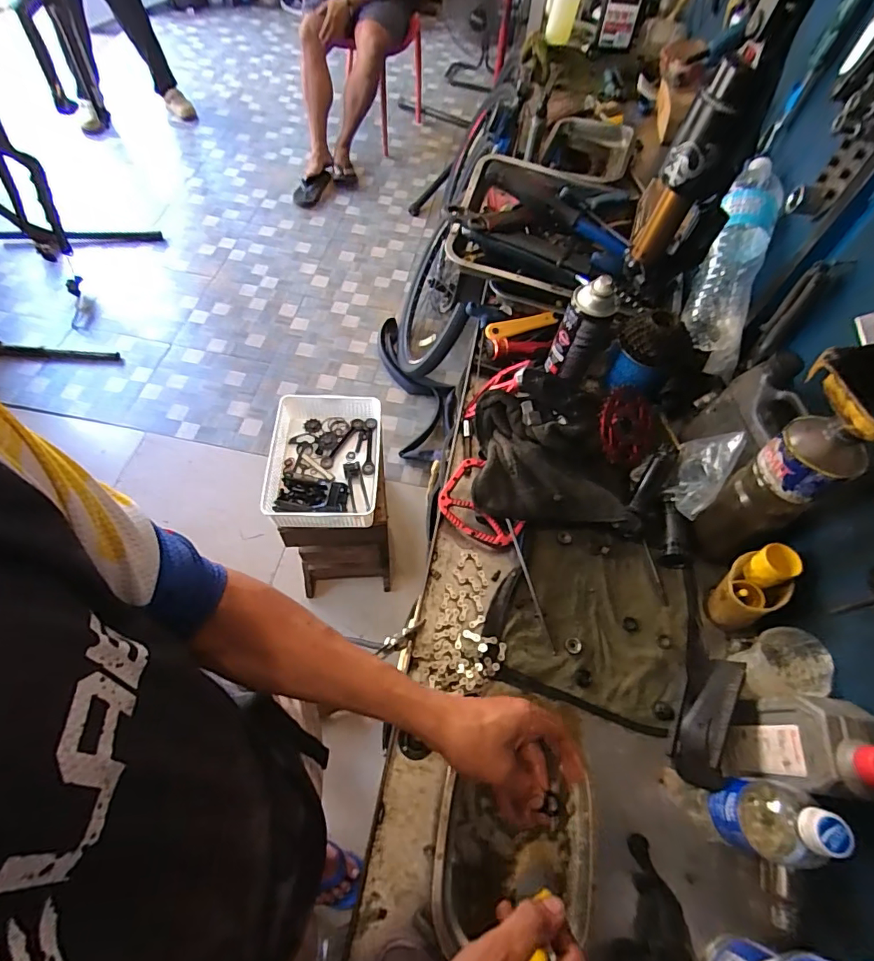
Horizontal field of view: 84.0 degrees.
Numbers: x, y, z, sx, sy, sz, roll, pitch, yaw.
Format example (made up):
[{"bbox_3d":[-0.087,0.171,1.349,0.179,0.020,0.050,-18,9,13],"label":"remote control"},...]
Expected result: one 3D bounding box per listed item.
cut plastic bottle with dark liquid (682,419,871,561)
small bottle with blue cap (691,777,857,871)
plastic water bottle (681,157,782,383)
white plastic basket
[{"bbox_3d":[0.361,0.020,0.546,0.071,0.225,0.077,-25,66,-16],"label":"cut plastic bottle with dark liquid"},{"bbox_3d":[0.304,0.311,0.444,0.070,0.170,0.060,15,62,5],"label":"small bottle with blue cap"},{"bbox_3d":[0.452,-0.330,0.754,0.097,0.069,0.348,18,87,7],"label":"plastic water bottle"},{"bbox_3d":[-0.273,-0.048,1.175,0.266,0.080,0.339,0,61,-3],"label":"white plastic basket"}]

